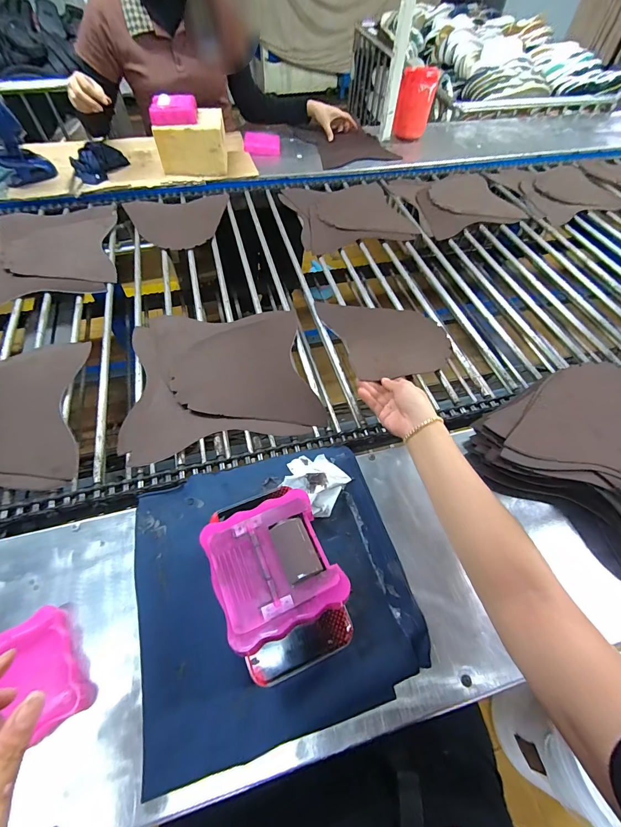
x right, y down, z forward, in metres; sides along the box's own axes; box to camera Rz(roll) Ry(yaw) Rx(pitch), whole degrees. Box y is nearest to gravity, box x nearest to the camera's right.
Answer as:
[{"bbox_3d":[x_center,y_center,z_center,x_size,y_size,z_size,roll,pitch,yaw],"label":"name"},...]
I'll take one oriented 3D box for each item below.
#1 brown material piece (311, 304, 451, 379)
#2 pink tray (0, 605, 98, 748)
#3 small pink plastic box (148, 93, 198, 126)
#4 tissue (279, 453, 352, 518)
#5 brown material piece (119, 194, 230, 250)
[{"bbox_3d":[0.150,-0.157,0.693,0.210,0.013,0.223,-15,55,-13],"label":"brown material piece"},{"bbox_3d":[-0.292,0.273,0.357,0.107,0.020,0.112,-33,65,-22],"label":"pink tray"},{"bbox_3d":[-0.346,-0.767,0.901,0.110,0.035,0.091,-3,57,-6],"label":"small pink plastic box"},{"bbox_3d":[0.003,0.086,0.473,0.085,0.047,0.087,31,61,16],"label":"tissue"},{"bbox_3d":[-0.315,-0.484,0.891,0.248,0.006,0.233,-17,60,-13],"label":"brown material piece"}]

